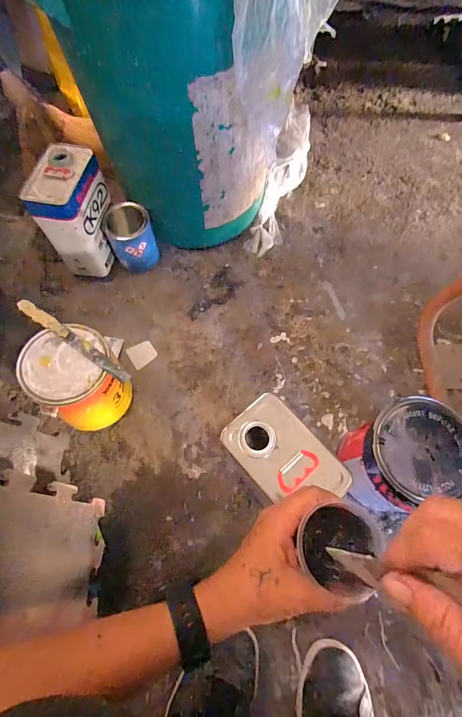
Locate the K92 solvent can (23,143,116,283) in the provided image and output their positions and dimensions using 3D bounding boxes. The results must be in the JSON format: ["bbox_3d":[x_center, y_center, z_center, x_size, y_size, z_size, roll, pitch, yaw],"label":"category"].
[{"bbox_3d":[-0.346,-0.320,0.791,0.104,0.244,0.158,8,68,3],"label":"K92 solvent can"}]

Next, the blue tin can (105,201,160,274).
[{"bbox_3d":[-0.235,-0.281,0.826,0.103,0.143,0.106,0,68,0],"label":"blue tin can"}]

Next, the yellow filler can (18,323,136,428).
[{"bbox_3d":[-0.289,0.042,0.673,0.143,0.186,0.154,0,68,0],"label":"yellow filler can"}]

